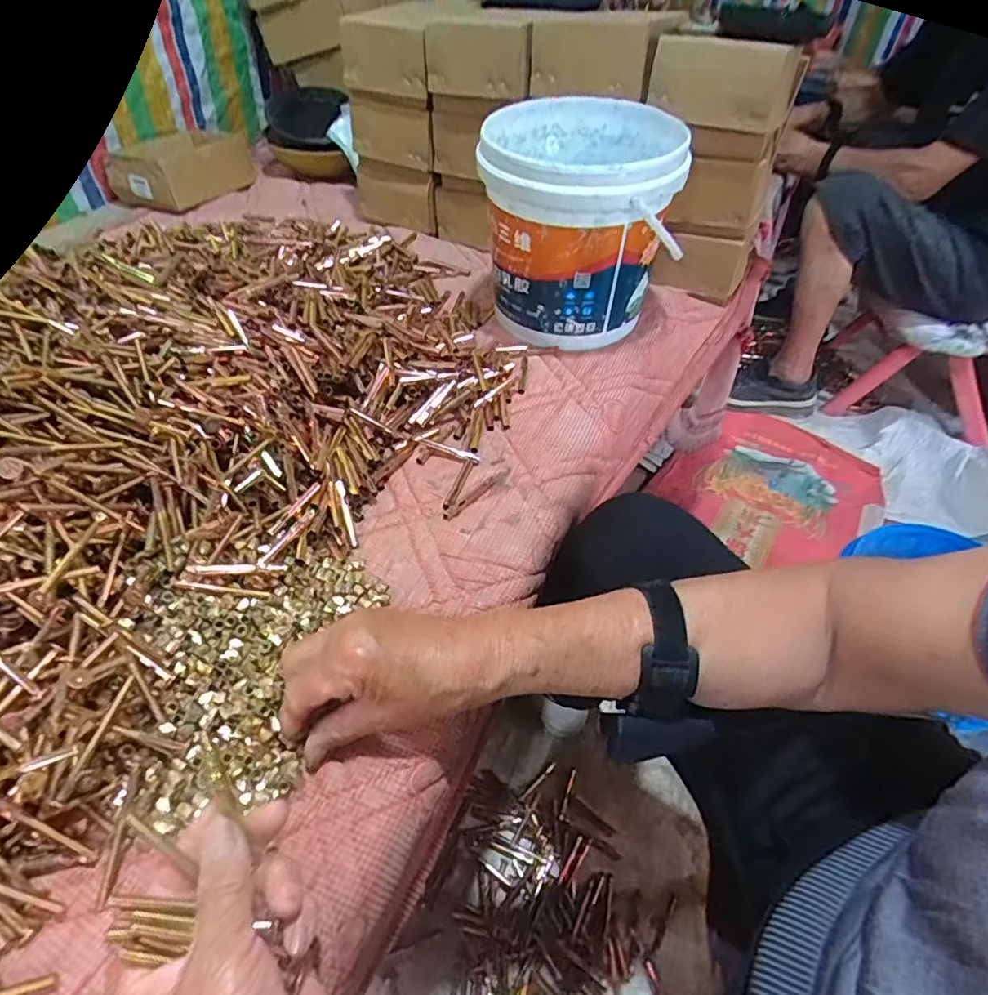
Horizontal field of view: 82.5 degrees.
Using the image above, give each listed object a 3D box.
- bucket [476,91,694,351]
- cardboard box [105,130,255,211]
[{"bbox_3d":[0.087,-0.306,0.645,0.198,0.210,0.211,2,49,-2],"label":"bucket"},{"bbox_3d":[-0.508,-0.544,0.922,0.147,0.070,0.199,27,52,19],"label":"cardboard box"}]

